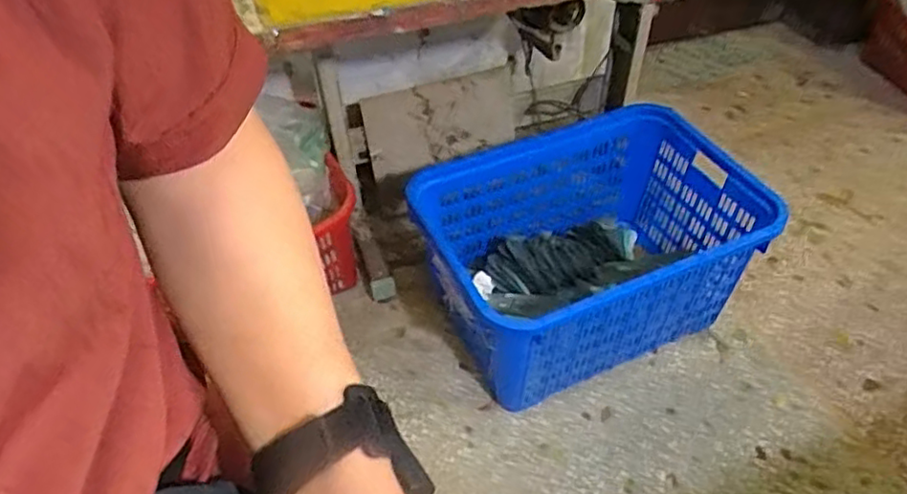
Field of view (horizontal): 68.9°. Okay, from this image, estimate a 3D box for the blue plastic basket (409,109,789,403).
[{"bbox_3d":[0.303,0.007,1.483,0.630,0.358,0.504,-16,48,-13],"label":"blue plastic basket"}]

